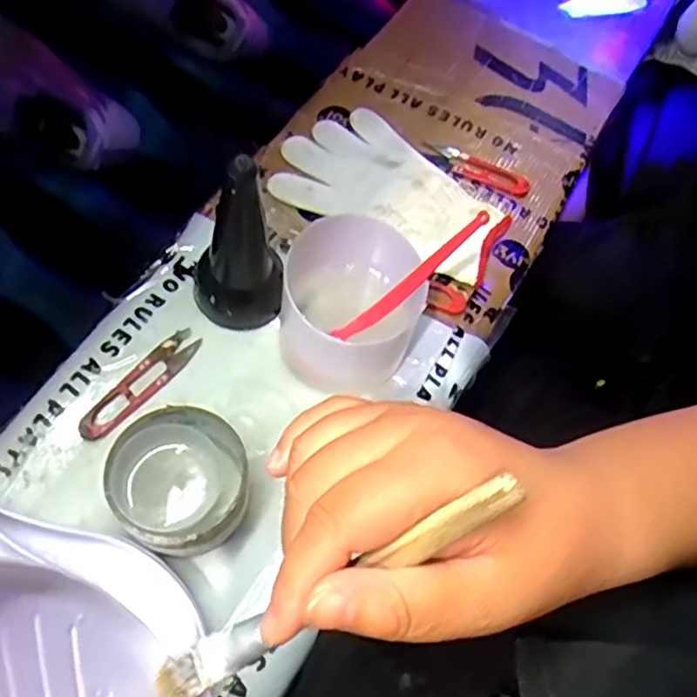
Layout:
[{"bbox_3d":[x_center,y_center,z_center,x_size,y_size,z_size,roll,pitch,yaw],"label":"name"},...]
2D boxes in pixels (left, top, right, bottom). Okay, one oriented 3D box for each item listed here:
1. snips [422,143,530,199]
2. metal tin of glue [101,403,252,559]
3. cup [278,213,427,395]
[{"bbox_3d":[0.114,-0.163,0.600,0.098,0.008,0.029,30,64,7],"label":"snips"},{"bbox_3d":[-0.102,0.086,0.419,0.080,0.057,0.086,3,64,-6],"label":"metal tin of glue"},{"bbox_3d":[0.003,-0.030,0.461,0.091,0.101,0.097,3,64,-6],"label":"cup"}]

